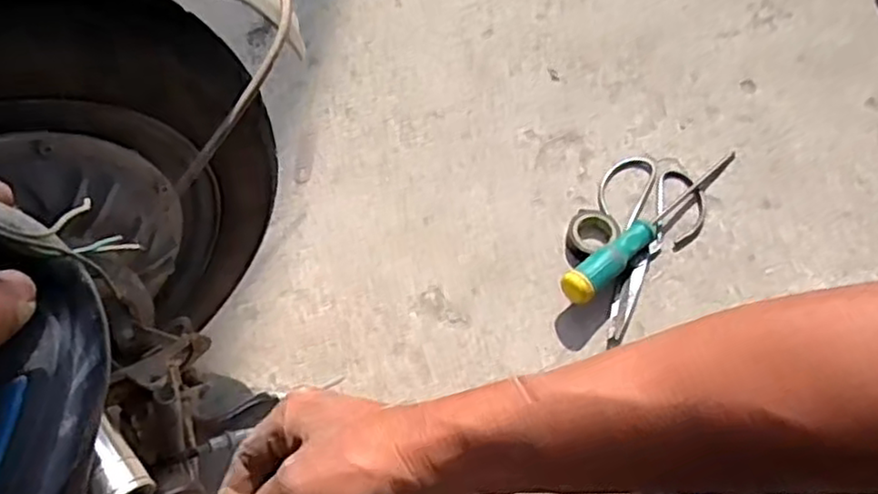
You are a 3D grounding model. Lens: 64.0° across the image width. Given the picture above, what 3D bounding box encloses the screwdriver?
[{"bbox_3d":[0.202,-0.025,0.644,0.248,0.030,0.030,-35,67,-25],"label":"screwdriver"}]

